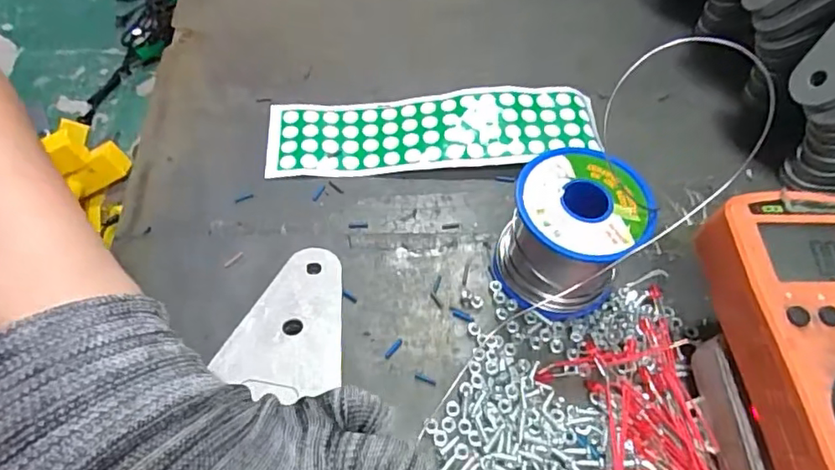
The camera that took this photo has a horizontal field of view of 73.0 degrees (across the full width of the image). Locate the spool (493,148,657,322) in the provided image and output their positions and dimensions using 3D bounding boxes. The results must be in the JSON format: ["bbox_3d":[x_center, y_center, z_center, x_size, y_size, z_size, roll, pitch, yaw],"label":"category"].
[{"bbox_3d":[0.079,0.000,0.295,0.063,0.062,0.063,30,60,15],"label":"spool"}]

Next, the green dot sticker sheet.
[{"bbox_3d":[0.011,-0.069,0.366,0.213,0.015,0.059,-4,58,-6],"label":"green dot sticker sheet"}]

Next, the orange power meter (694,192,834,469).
[{"bbox_3d":[0.165,0.043,0.234,0.078,0.031,0.126,5,57,0],"label":"orange power meter"}]

